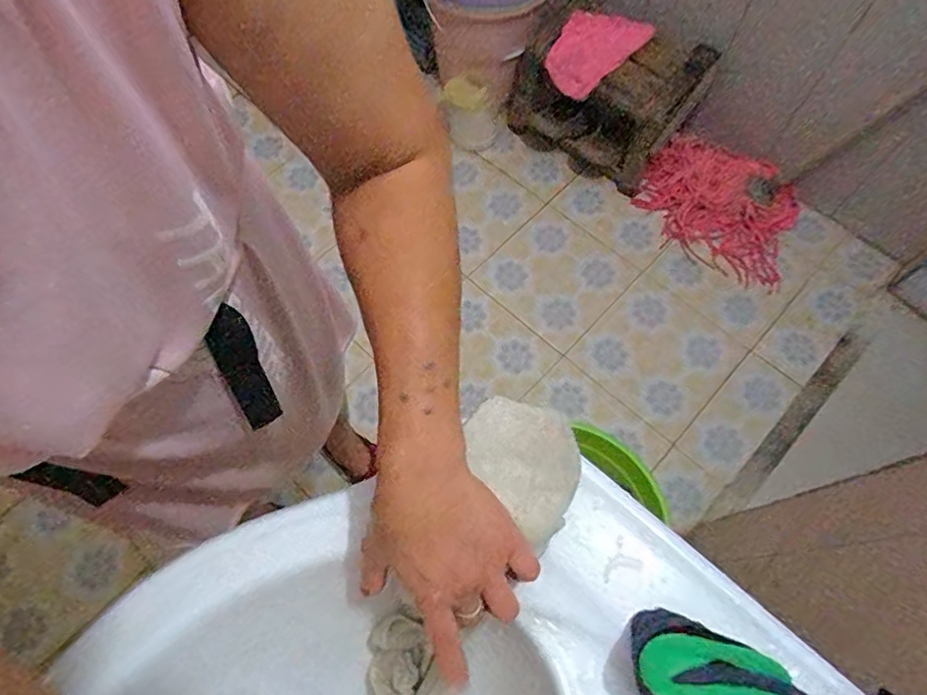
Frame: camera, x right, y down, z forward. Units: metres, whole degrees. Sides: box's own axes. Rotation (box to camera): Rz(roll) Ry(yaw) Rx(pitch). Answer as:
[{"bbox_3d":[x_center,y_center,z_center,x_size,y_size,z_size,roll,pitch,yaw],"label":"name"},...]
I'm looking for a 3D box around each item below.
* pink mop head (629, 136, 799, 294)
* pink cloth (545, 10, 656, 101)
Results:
[{"bbox_3d":[0.610,-0.341,1.395,0.363,0.101,0.300,19,68,9],"label":"pink mop head"},{"bbox_3d":[0.292,-0.690,1.316,0.154,0.222,0.037,56,40,2],"label":"pink cloth"}]

